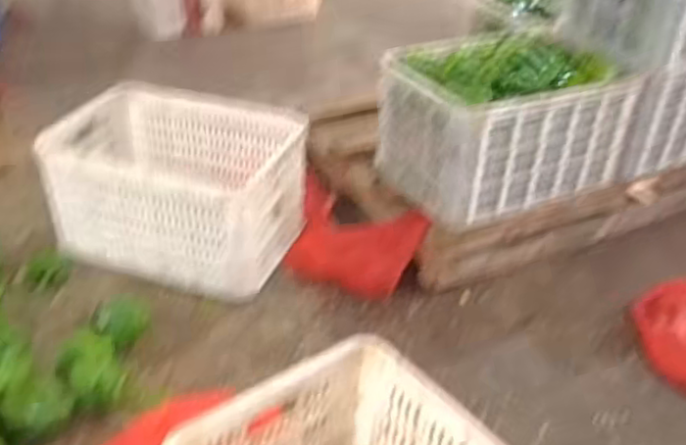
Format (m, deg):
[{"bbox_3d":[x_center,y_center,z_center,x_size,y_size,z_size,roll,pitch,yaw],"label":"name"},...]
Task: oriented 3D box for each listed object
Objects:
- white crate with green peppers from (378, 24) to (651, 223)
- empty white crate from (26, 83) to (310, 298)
[{"bbox_3d":[0.359,-0.247,1.566,0.497,0.275,0.361,-15,39,-24],"label":"white crate with green peppers"},{"bbox_3d":[-0.361,-0.089,1.544,0.497,0.239,0.377,13,36,13],"label":"empty white crate"}]

